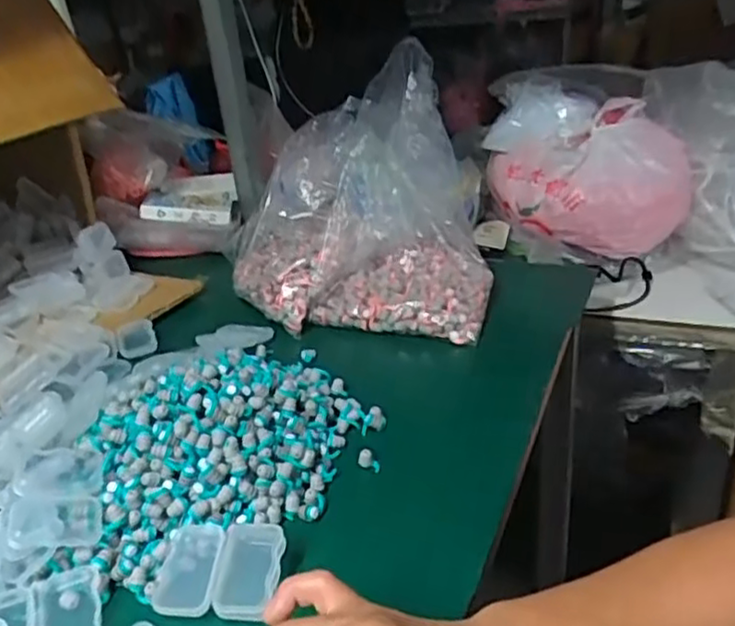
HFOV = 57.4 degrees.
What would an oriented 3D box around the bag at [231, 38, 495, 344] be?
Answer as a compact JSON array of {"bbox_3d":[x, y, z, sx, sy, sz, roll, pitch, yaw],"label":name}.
[{"bbox_3d":[-0.020,-0.127,0.733,0.295,0.208,0.259,-2,28,7],"label":"bag"}]

